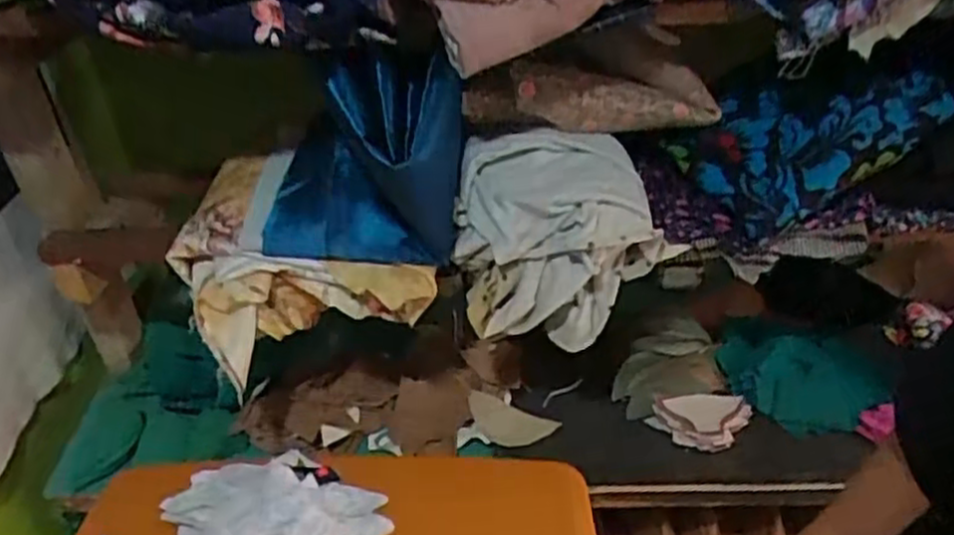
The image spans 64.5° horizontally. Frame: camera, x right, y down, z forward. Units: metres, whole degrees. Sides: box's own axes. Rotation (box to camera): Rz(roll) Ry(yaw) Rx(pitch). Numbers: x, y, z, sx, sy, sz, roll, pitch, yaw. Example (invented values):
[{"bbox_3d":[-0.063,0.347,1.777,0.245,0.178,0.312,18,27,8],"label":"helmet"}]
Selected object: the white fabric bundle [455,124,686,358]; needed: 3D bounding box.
[{"bbox_3d":[0.082,-0.032,0.742,0.201,0.159,0.126,-6,35,-5],"label":"white fabric bundle"}]

